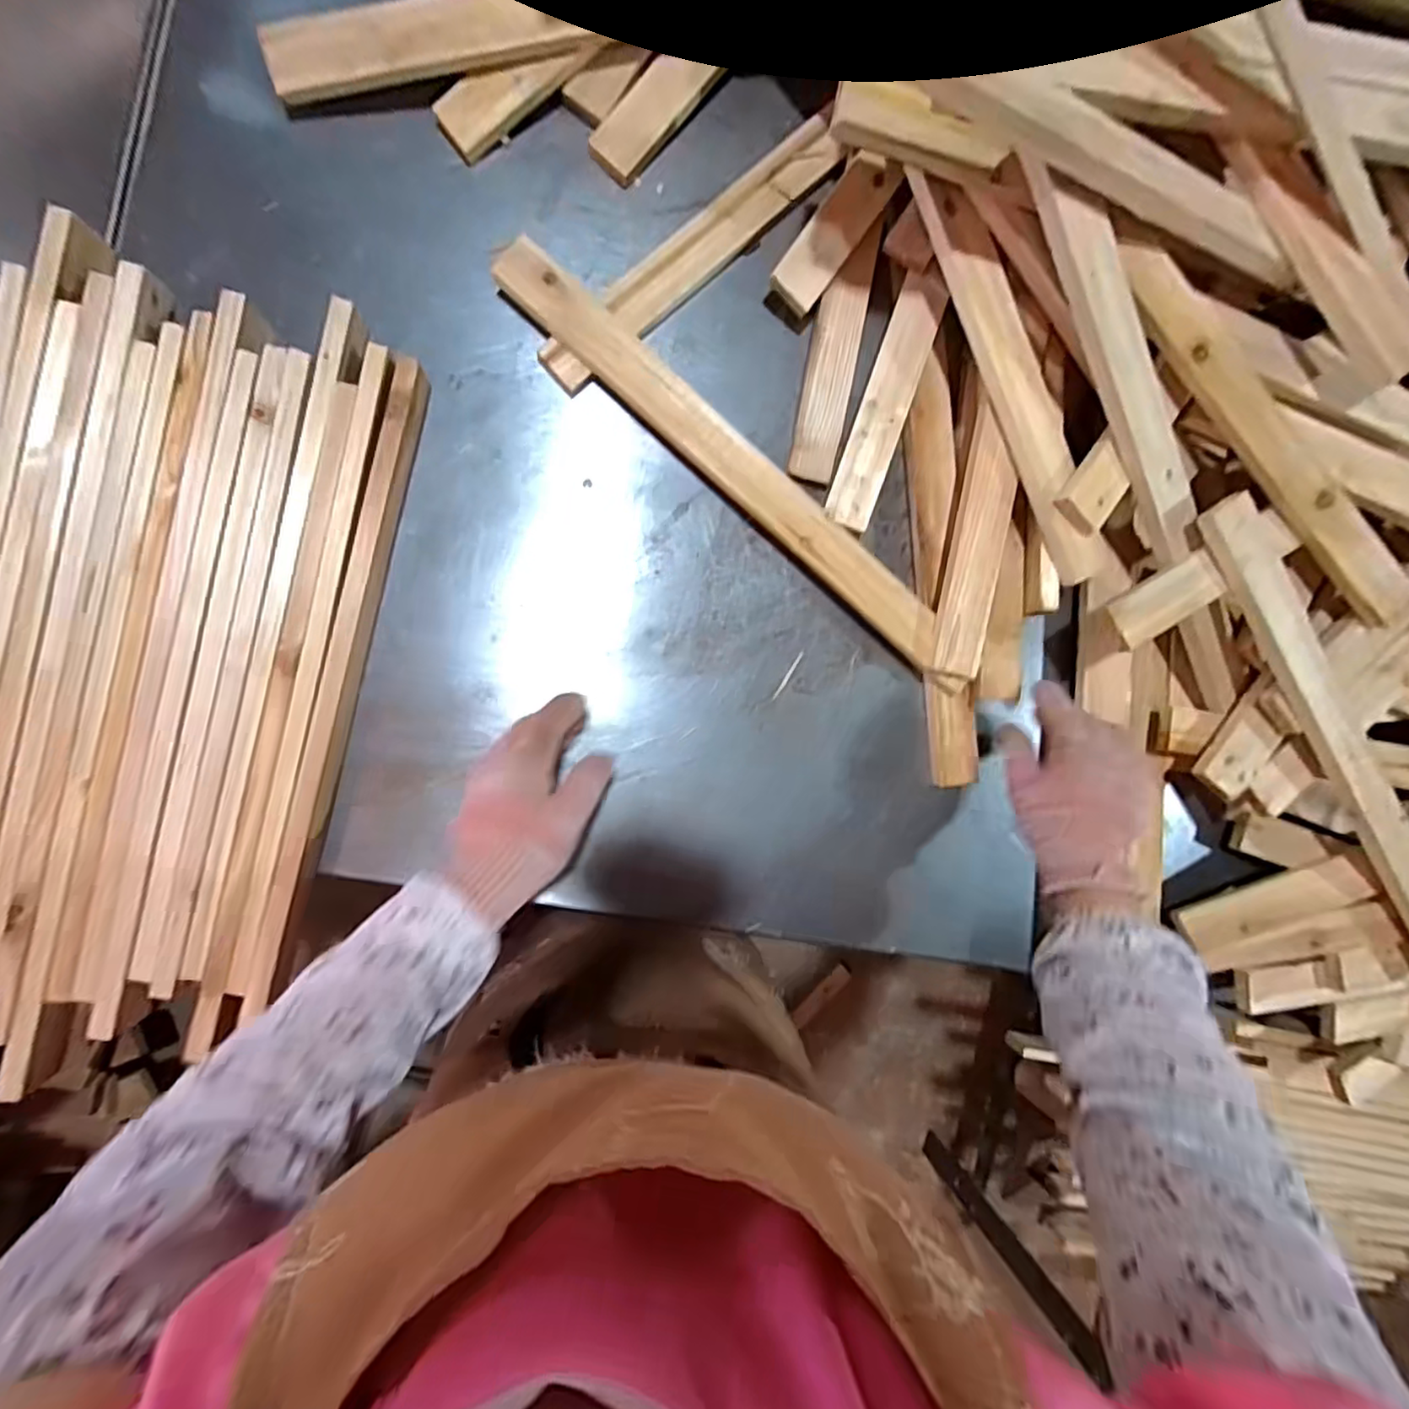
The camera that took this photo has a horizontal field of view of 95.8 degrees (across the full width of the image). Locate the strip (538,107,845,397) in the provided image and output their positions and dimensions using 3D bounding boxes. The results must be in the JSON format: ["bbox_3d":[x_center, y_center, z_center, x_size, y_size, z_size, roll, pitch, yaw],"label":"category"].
[{"bbox_3d":[-0.007,-0.368,0.523,0.310,0.020,0.042,-43,97,-4],"label":"strip"}]

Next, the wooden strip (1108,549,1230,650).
[{"bbox_3d":[0.368,-0.084,0.503,0.101,0.014,0.040,-29,96,-7],"label":"wooden strip"}]

